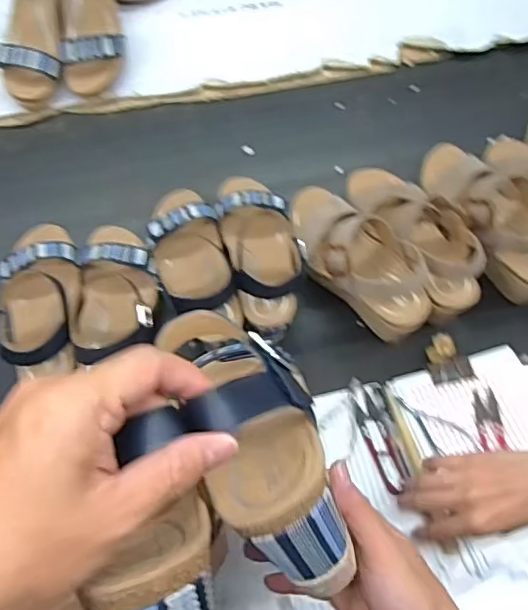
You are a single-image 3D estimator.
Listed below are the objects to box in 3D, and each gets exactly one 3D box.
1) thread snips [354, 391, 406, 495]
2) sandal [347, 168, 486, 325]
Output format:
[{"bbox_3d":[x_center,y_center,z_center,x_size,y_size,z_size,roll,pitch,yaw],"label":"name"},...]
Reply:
[{"bbox_3d":[0.125,0.144,0.626,0.027,0.018,0.114,-13,64,-7],"label":"thread snips"},{"bbox_3d":[0.181,-0.105,0.709,0.090,0.080,0.252,-20,53,-8],"label":"sandal"}]

